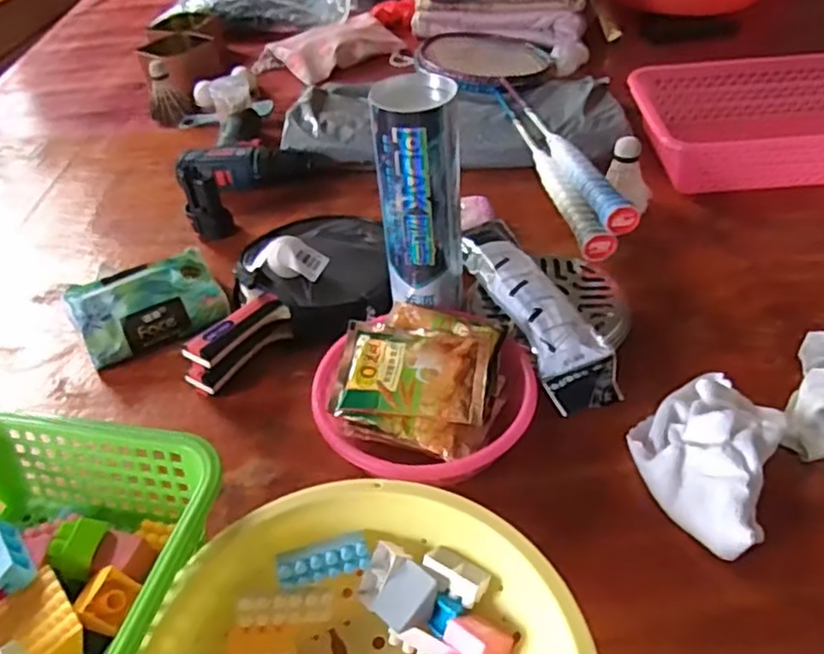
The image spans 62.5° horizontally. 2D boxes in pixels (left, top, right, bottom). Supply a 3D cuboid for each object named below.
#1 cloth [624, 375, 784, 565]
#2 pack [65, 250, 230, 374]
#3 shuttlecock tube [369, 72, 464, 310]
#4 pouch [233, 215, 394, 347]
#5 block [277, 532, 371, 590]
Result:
[{"bbox_3d":[0.214,0.081,0.499,0.097,0.046,0.163,17,48,24],"label":"cloth"},{"bbox_3d":[-0.254,-0.020,0.656,0.134,0.062,0.080,-25,45,-18],"label":"pack"},{"bbox_3d":[0.009,-0.100,0.563,0.065,0.197,0.055,-5,43,3],"label":"shuttlecock tube"},{"bbox_3d":[-0.099,-0.059,0.670,0.155,0.071,0.176,-9,42,-1],"label":"pouch"},{"bbox_3d":[-0.057,0.151,0.438,0.058,0.012,0.023,-16,84,-14],"label":"block"}]

